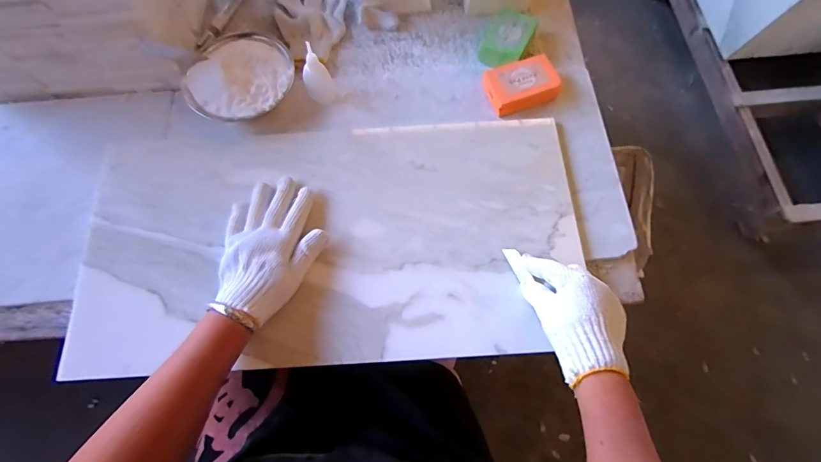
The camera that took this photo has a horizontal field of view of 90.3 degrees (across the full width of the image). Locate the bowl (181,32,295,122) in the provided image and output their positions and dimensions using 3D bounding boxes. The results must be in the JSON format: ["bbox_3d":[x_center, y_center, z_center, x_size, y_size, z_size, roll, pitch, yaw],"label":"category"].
[{"bbox_3d":[-0.234,-0.209,0.571,0.134,0.050,0.132,0,70,-1],"label":"bowl"}]

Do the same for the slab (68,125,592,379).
[{"bbox_3d":[-0.103,0.009,0.511,0.604,0.023,0.301,-3,70,1],"label":"slab"}]

